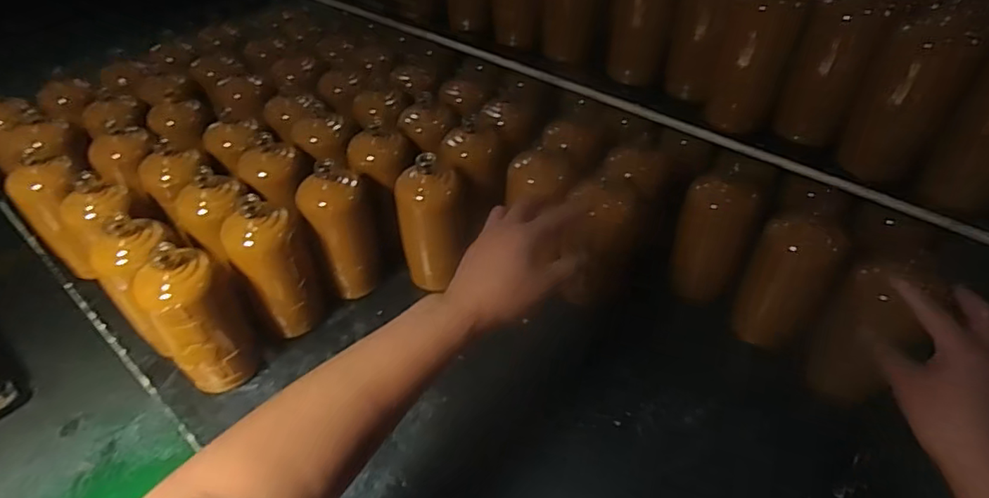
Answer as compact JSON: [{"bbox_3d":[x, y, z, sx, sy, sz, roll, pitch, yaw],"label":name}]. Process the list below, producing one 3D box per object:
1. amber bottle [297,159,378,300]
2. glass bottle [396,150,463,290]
[{"bbox_3d":[-0.199,-0.028,0.720,0.085,0.177,0.079,-14,43,-12],"label":"amber bottle"},{"bbox_3d":[-0.083,-0.040,0.726,0.081,0.179,0.078,-4,42,-2],"label":"glass bottle"}]

